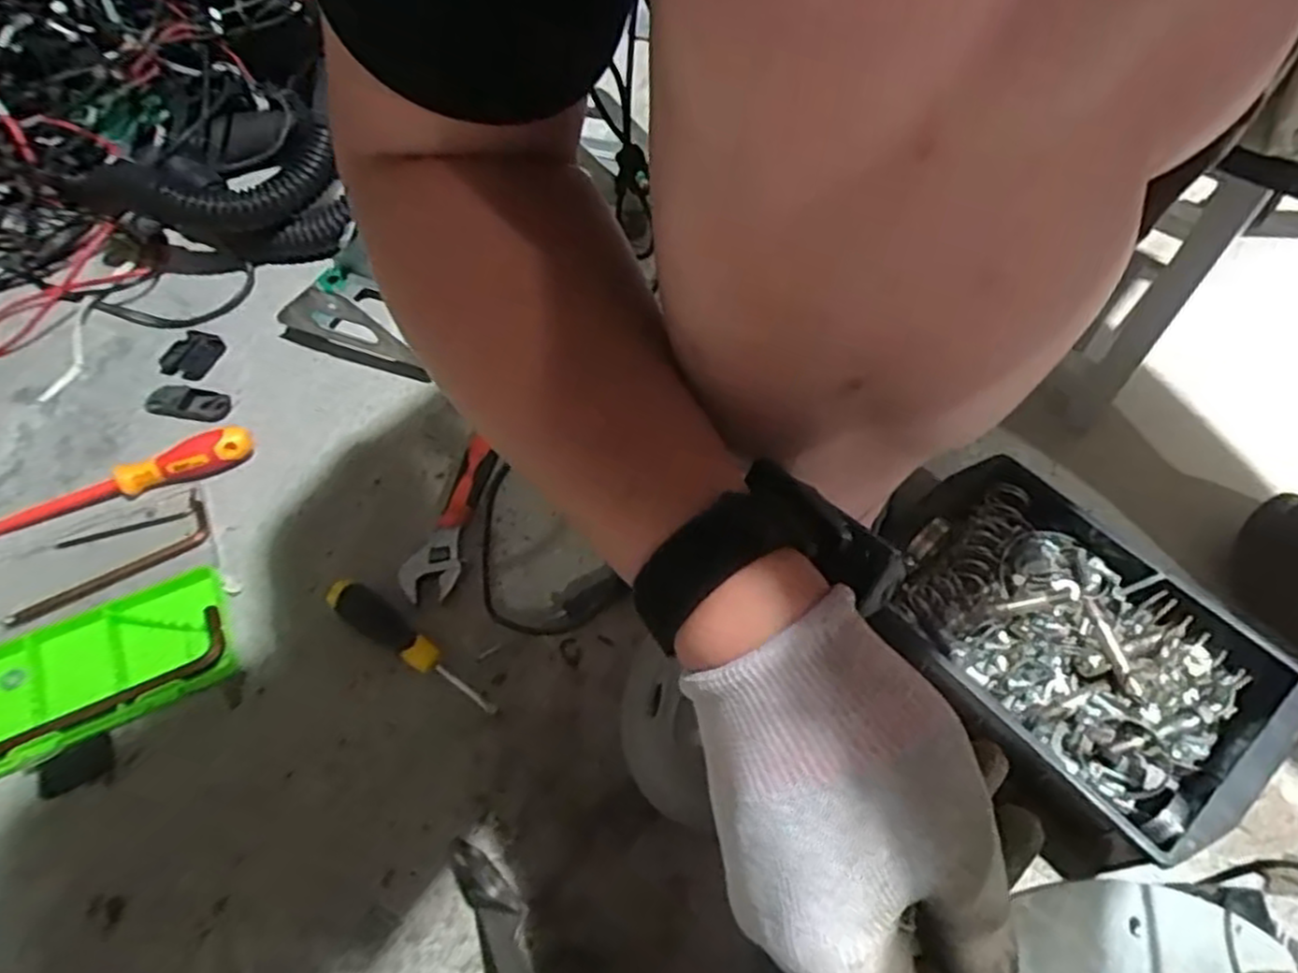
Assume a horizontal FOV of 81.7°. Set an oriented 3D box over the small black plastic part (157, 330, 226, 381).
[{"bbox_3d":[-0.450,-0.129,0.739,0.043,0.016,0.053,13,58,11],"label":"small black plastic part"}]

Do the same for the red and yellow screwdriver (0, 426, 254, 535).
[{"bbox_3d":[-0.466,-0.001,0.644,0.237,0.040,0.030,-19,58,-9],"label":"red and yellow screwdriver"}]

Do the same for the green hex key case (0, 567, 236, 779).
[{"bbox_3d":[-0.412,0.137,0.557,0.187,0.021,0.097,-25,59,-13],"label":"green hex key case"}]

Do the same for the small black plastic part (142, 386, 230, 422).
[{"bbox_3d":[-0.434,-0.079,0.706,0.084,0.013,0.037,9,58,9],"label":"small black plastic part"}]

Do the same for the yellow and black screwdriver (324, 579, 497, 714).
[{"bbox_3d":[-0.178,0.117,0.566,0.155,0.025,0.027,26,60,19],"label":"yellow and black screwdriver"}]

